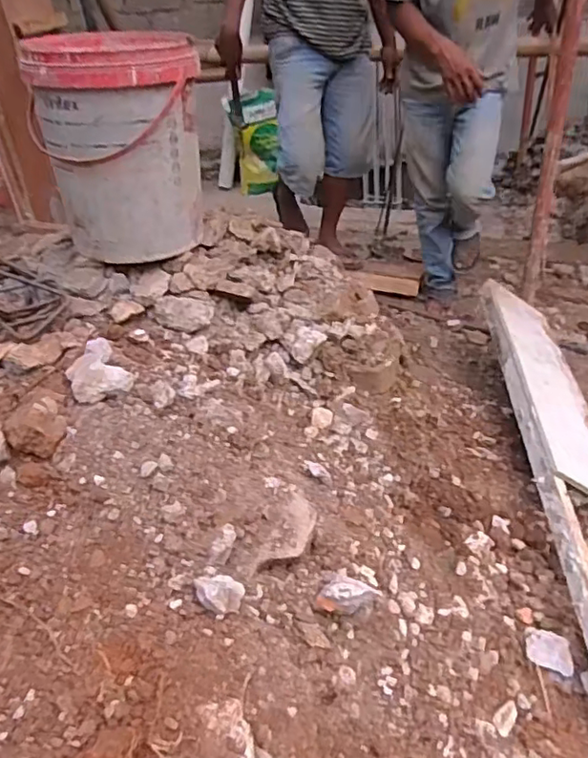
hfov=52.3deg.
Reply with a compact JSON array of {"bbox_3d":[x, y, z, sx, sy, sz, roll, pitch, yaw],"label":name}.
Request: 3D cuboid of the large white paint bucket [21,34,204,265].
[{"bbox_3d":[-0.323,-0.443,1.158,0.309,0.367,0.275,-16,37,-14],"label":"large white paint bucket"}]

